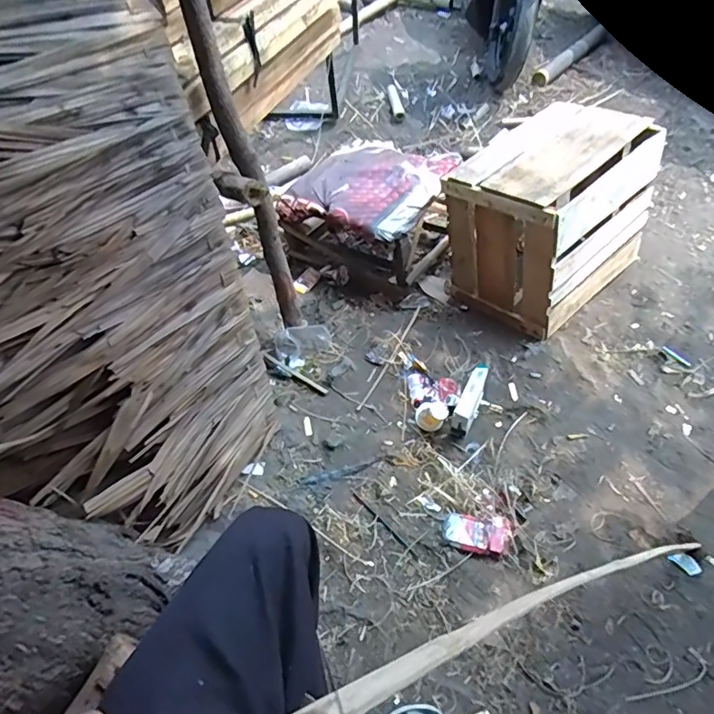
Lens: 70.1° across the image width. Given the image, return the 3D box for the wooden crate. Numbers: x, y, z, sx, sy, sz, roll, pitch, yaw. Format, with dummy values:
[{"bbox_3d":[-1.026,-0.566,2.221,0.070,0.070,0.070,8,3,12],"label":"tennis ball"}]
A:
[{"bbox_3d":[0.556,-0.409,1.472,0.496,0.417,0.407,-37,58,-21],"label":"wooden crate"}]

